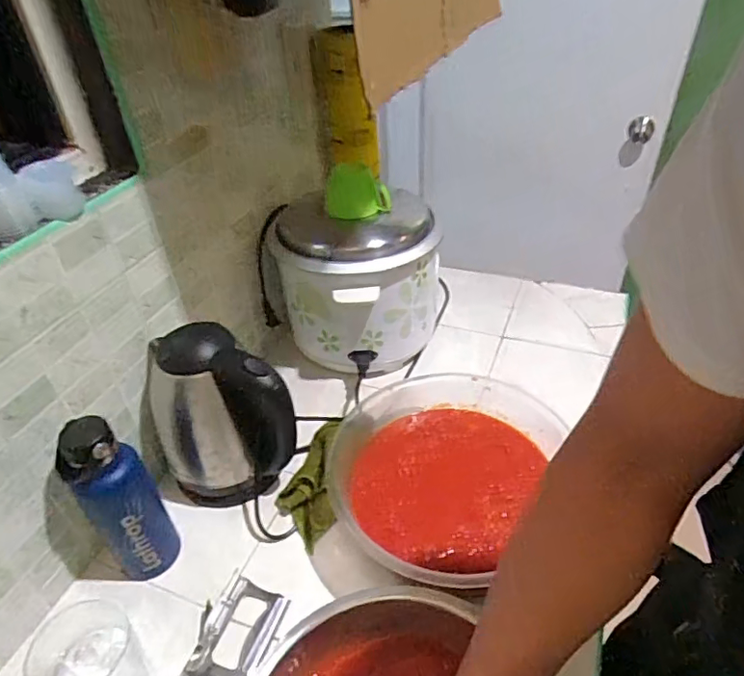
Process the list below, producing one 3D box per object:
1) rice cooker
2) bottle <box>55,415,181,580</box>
[{"bbox_3d":[-0.026,-0.088,0.914,0.248,0.242,0.248,-2,39,2],"label":"rice cooker"},{"bbox_3d":[-0.275,0.189,0.600,0.072,0.236,0.063,-31,46,-29],"label":"bottle"}]

